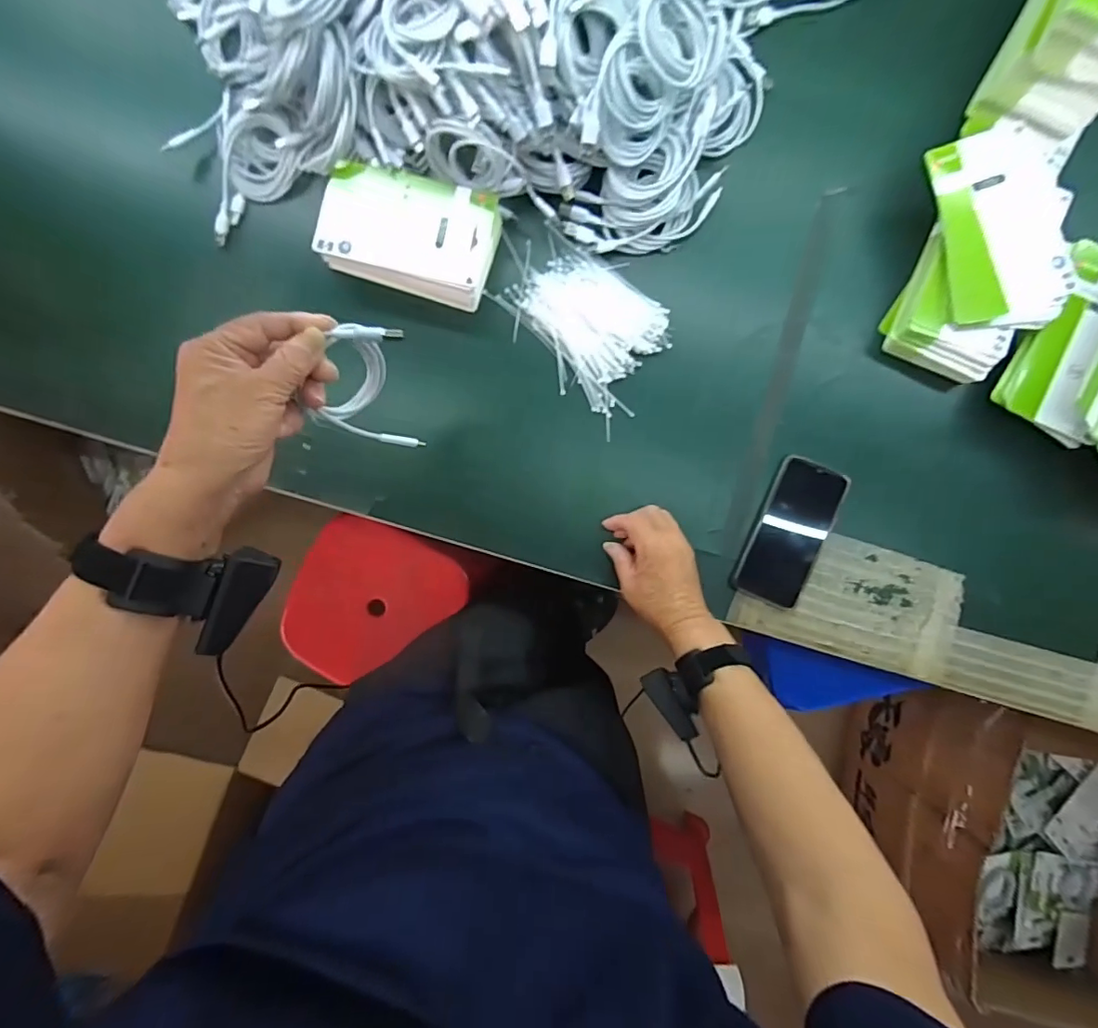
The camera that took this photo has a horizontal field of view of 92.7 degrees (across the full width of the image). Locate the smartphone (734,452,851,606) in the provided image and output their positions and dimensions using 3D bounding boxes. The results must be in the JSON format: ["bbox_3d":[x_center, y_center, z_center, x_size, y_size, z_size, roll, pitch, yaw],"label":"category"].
[{"bbox_3d":[0.277,0.022,0.595,0.076,0.011,0.164,21,91,2],"label":"smartphone"}]

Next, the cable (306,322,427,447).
[{"bbox_3d":[-0.143,-0.101,0.413,0.067,0.095,0.079,8,91,2],"label":"cable"}]

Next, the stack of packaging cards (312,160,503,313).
[{"bbox_3d":[-0.152,-0.301,0.575,0.181,0.052,0.120,18,91,2],"label":"stack of packaging cards"}]

